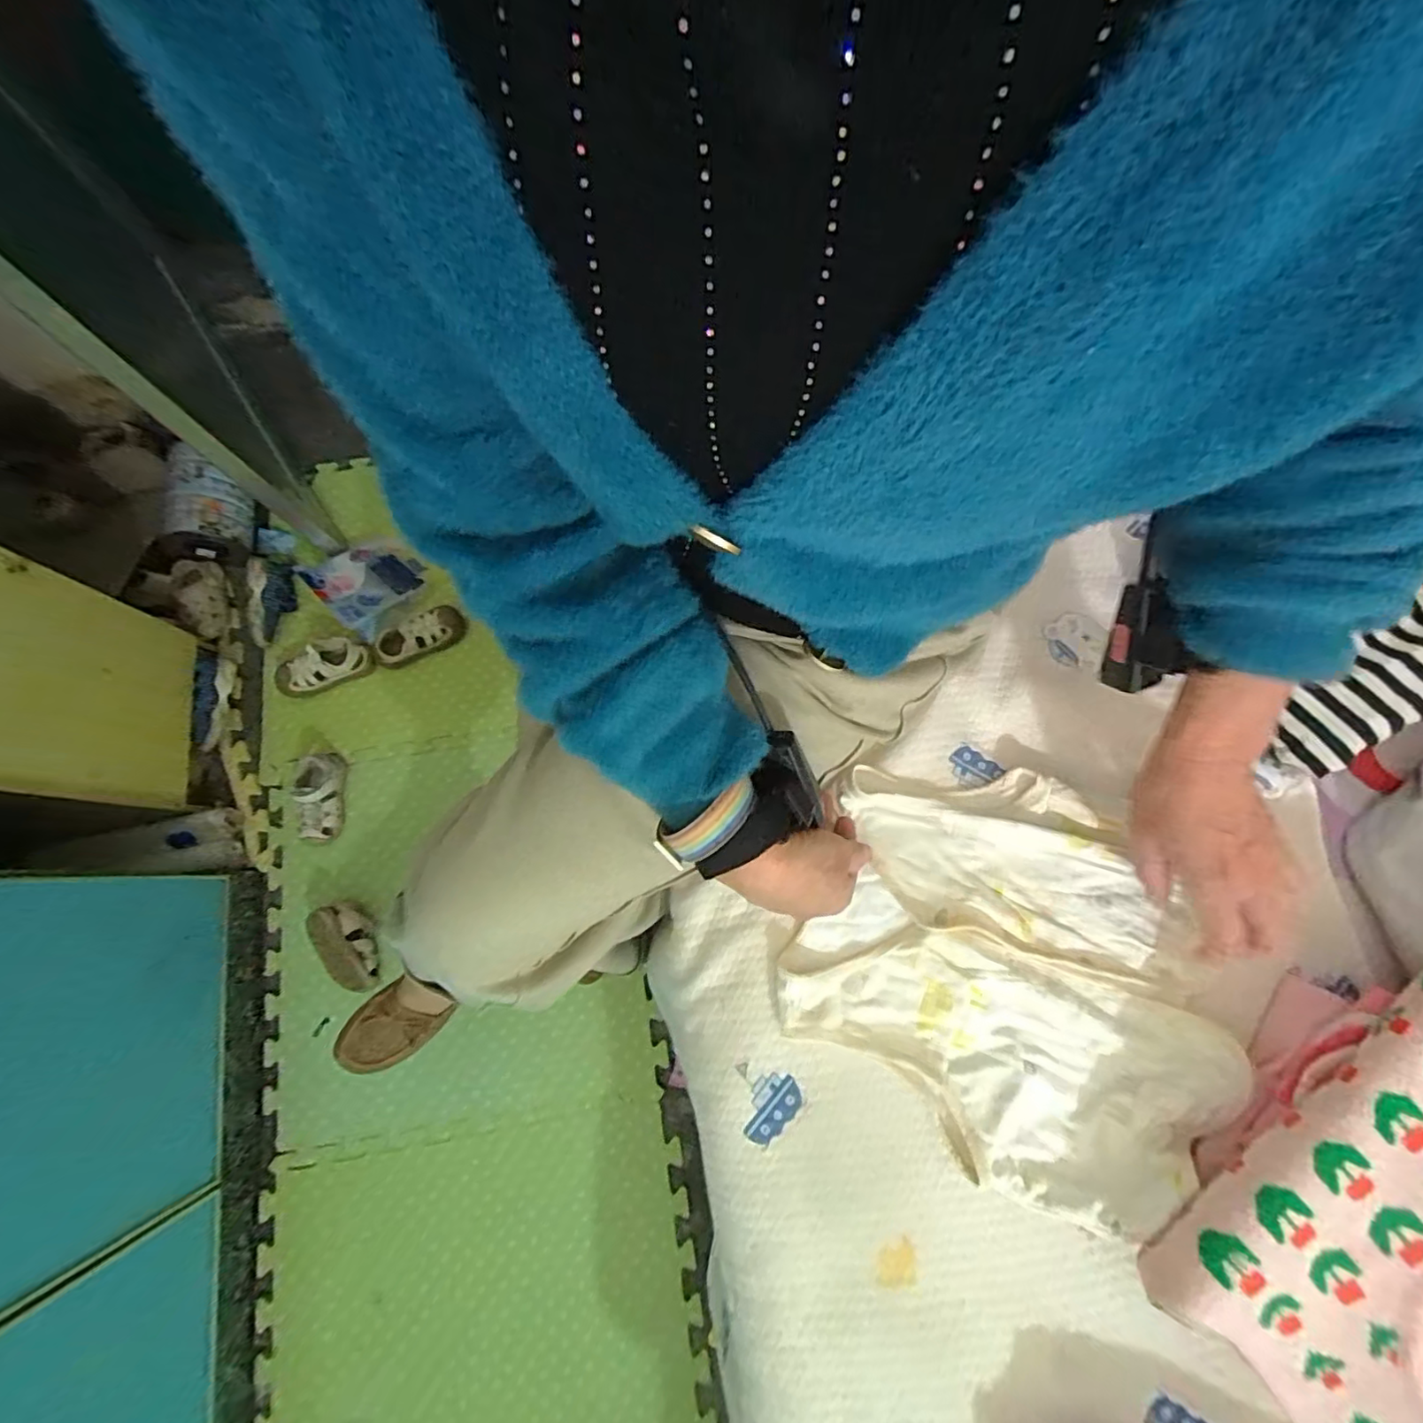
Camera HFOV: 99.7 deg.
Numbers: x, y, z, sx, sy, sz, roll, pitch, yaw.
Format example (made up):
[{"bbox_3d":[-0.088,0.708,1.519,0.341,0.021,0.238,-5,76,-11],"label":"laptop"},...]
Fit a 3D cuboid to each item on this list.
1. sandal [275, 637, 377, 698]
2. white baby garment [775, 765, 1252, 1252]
[{"bbox_3d":[-0.655,-0.080,1.000,0.152,0.057,0.077,-23,77,-5],"label":"sandal"},{"bbox_3d":[0.209,0.176,0.422,0.278,0.039,0.251,23,77,6],"label":"white baby garment"}]

